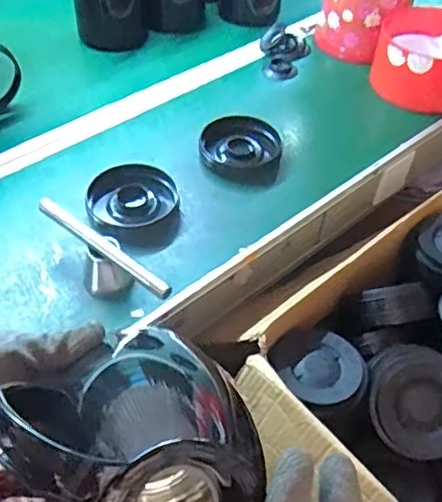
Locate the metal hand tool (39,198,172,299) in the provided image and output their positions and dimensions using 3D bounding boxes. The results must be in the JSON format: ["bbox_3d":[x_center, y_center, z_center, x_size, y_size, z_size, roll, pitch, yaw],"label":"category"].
[{"bbox_3d":[-0.137,0.019,0.672,0.192,0.065,0.046,36,55,27],"label":"metal hand tool"}]

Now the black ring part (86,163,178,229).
[{"bbox_3d":[-0.119,-0.073,0.771,0.116,0.033,0.092,-7,47,-10],"label":"black ring part"}]

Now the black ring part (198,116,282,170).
[{"bbox_3d":[0.029,-0.167,0.881,0.119,0.030,0.119,6,47,2],"label":"black ring part"}]

